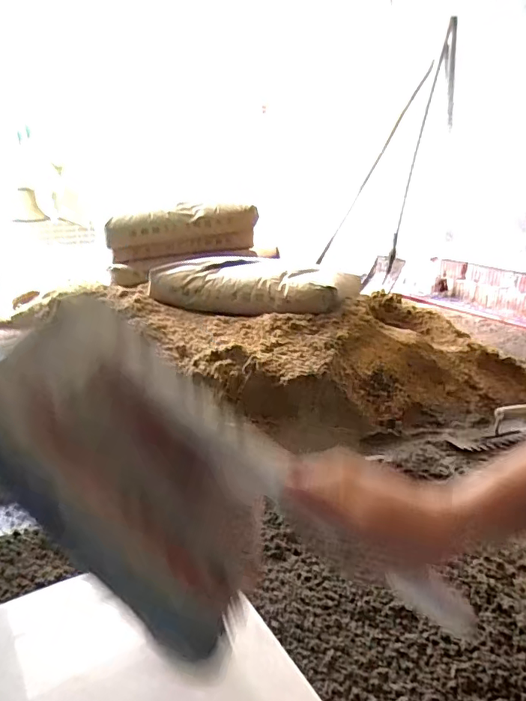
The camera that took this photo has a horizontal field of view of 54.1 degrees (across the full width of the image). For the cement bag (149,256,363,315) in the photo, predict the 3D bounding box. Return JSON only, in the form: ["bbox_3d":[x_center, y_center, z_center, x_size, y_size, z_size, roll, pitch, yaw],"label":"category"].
[{"bbox_3d":[-0.031,-0.224,1.780,0.661,0.152,0.337,9,21,22],"label":"cement bag"}]

